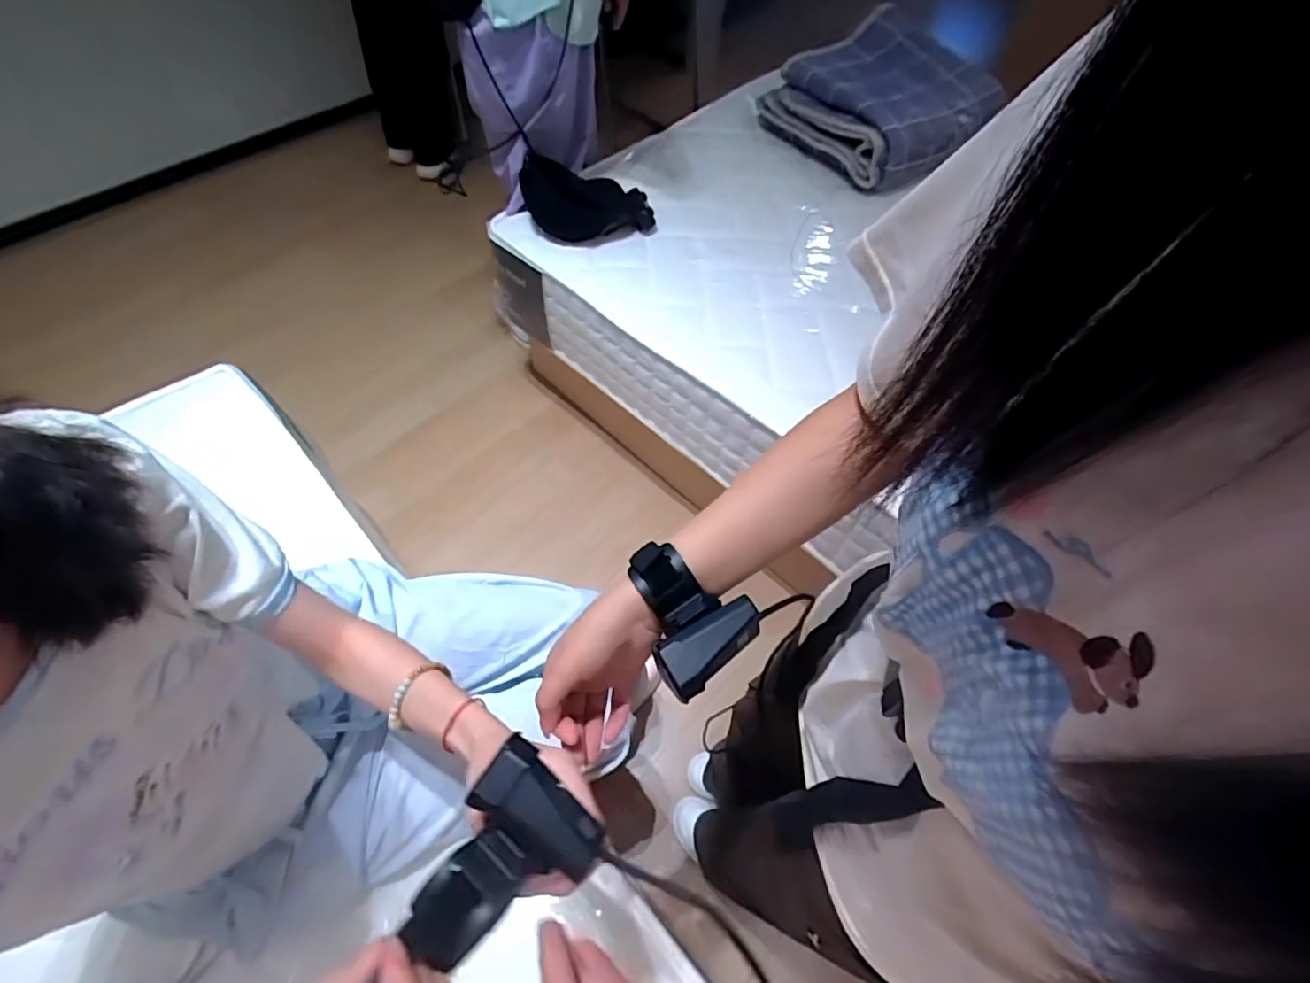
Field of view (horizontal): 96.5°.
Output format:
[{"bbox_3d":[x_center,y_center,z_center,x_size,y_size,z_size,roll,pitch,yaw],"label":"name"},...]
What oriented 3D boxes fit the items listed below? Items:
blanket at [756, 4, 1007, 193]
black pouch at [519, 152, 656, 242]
[{"bbox_3d":[0.535,-0.919,1.350,0.487,0.134,0.391,-32,66,-18],"label":"blanket"},{"bbox_3d":[-0.135,-0.583,1.194,0.270,0.046,0.158,10,81,1],"label":"black pouch"}]

